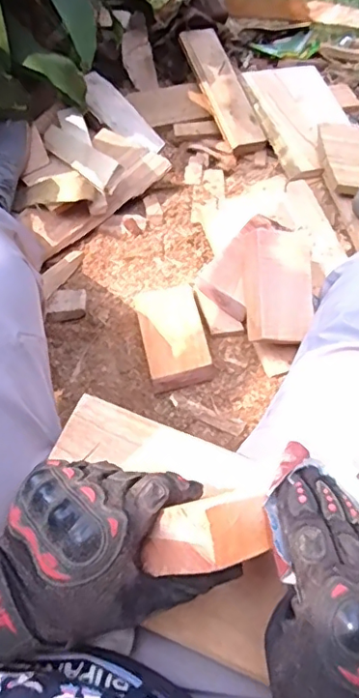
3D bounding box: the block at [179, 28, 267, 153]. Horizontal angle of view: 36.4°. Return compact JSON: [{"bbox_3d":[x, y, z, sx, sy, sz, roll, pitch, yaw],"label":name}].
[{"bbox_3d":[0.088,-0.558,1.165,0.078,0.039,0.323,-19,71,-7],"label":"block"}]

